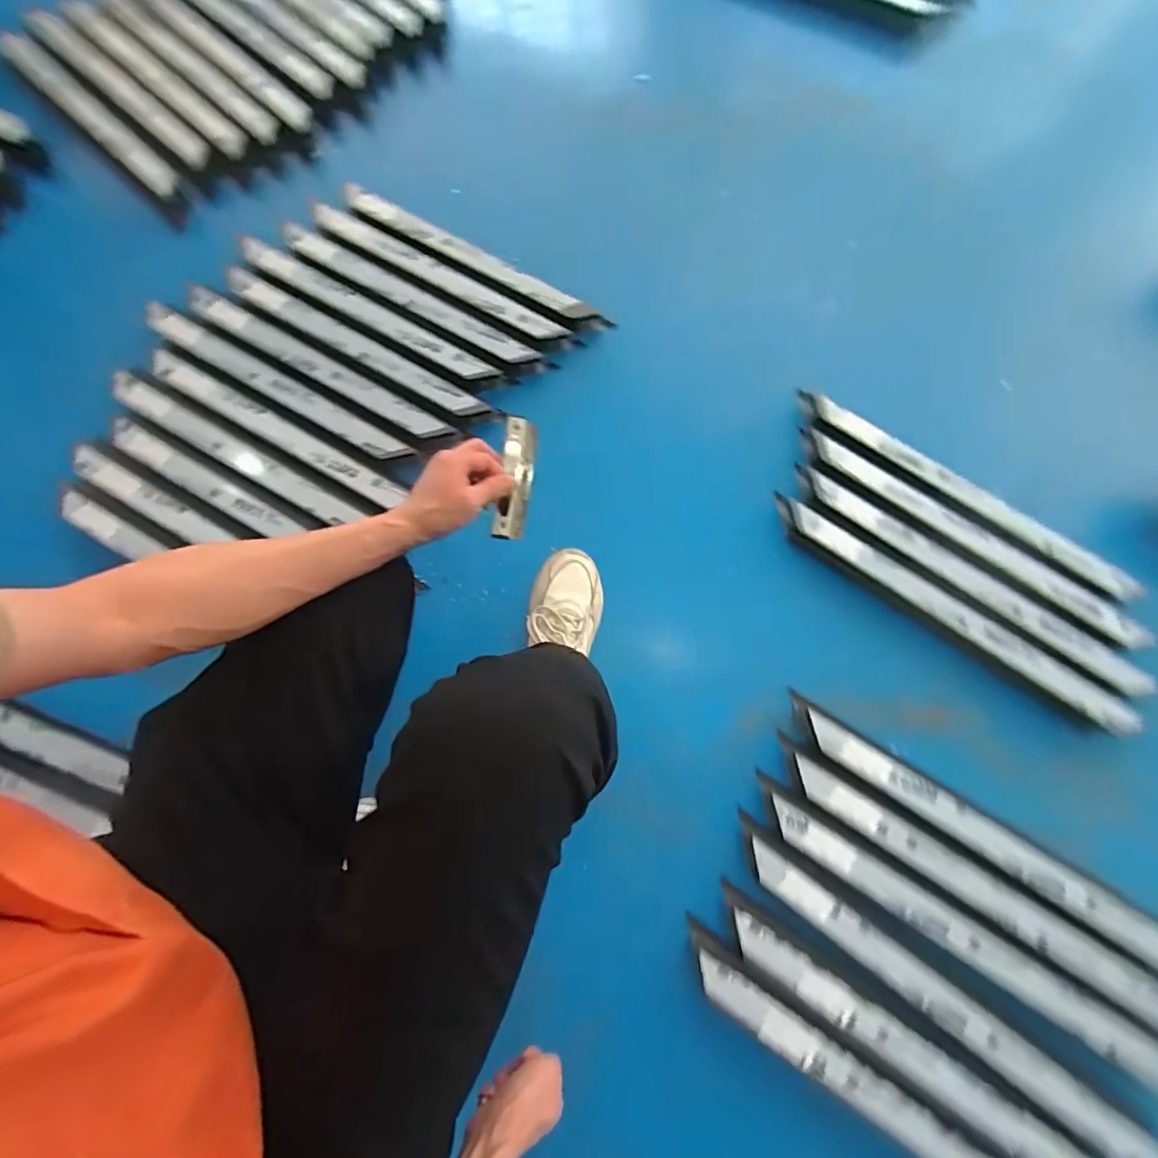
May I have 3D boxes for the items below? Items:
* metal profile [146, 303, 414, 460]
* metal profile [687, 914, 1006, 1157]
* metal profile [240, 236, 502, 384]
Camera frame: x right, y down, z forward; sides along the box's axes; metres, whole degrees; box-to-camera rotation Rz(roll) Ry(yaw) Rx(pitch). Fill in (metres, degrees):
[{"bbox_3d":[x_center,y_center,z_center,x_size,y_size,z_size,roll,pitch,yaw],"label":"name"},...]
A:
[{"bbox_3d":[-0.514,-0.324,0.856,0.524,0.024,0.049,30,77,6],"label":"metal profile"},{"bbox_3d":[0.371,0.638,0.648,0.534,0.054,0.064,33,77,7],"label":"metal profile"},{"bbox_3d":[-0.373,-0.467,0.907,0.511,0.028,0.059,28,77,5],"label":"metal profile"}]

